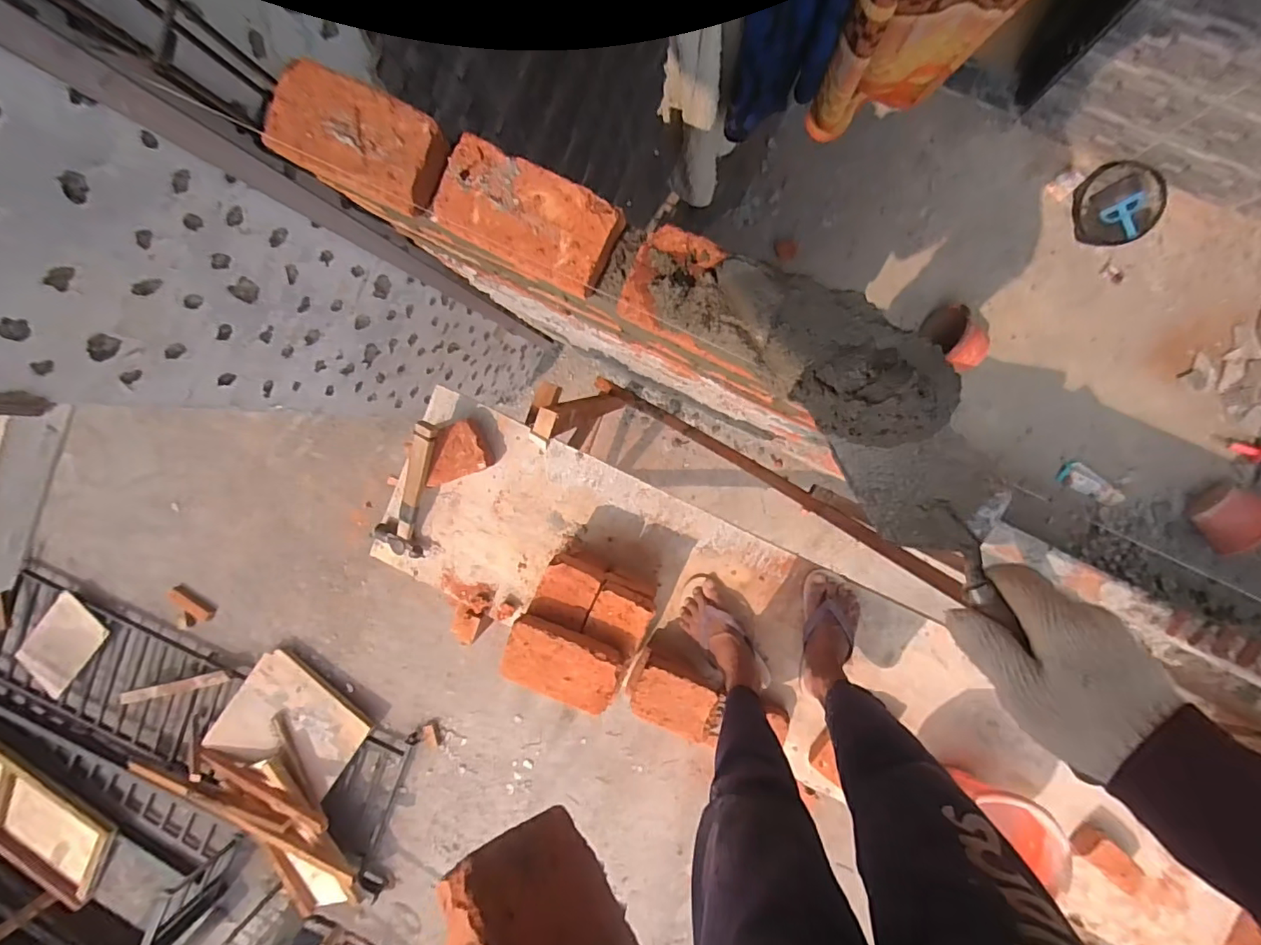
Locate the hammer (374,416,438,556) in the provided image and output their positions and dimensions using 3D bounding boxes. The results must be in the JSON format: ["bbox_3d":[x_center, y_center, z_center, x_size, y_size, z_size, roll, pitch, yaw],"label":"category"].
[{"bbox_3d":[-0.433,0.032,1.070,0.101,0.042,0.299,26,114,6],"label":"hammer"}]

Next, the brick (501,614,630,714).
[{"bbox_3d":[-0.115,0.331,0.933,0.204,0.047,0.107,20,96,6],"label":"brick"}]

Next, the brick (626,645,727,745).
[{"bbox_3d":[0.089,0.417,1.011,0.178,0.081,0.107,21,97,5],"label":"brick"}]

